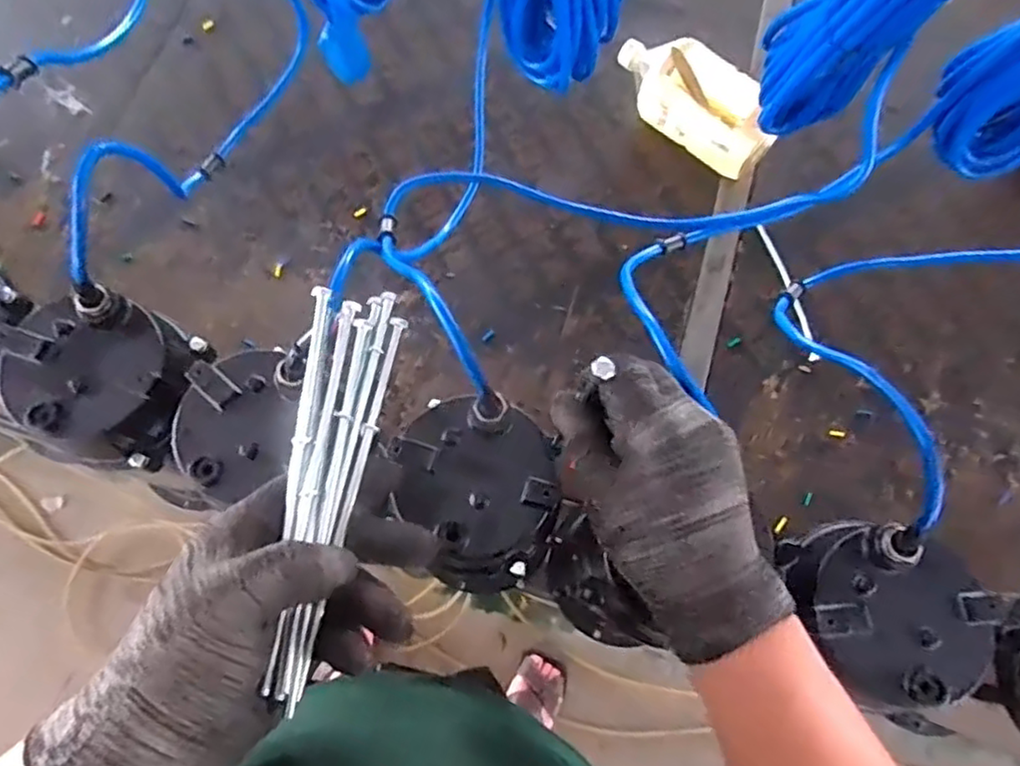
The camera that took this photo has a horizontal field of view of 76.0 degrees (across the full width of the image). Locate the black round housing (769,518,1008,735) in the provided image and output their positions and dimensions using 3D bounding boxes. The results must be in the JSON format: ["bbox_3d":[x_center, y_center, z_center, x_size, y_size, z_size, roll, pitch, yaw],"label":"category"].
[{"bbox_3d":[0.237,0.146,0.431,0.104,0.070,0.129,-41,78,-11],"label":"black round housing"}]

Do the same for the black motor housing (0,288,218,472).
[{"bbox_3d":[-0.292,-0.002,0.473,0.133,0.071,0.117,25,75,7],"label":"black motor housing"}]

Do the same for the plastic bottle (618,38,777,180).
[{"bbox_3d":[0.212,-0.335,0.777,0.210,0.081,0.087,40,77,11],"label":"plastic bottle"}]

